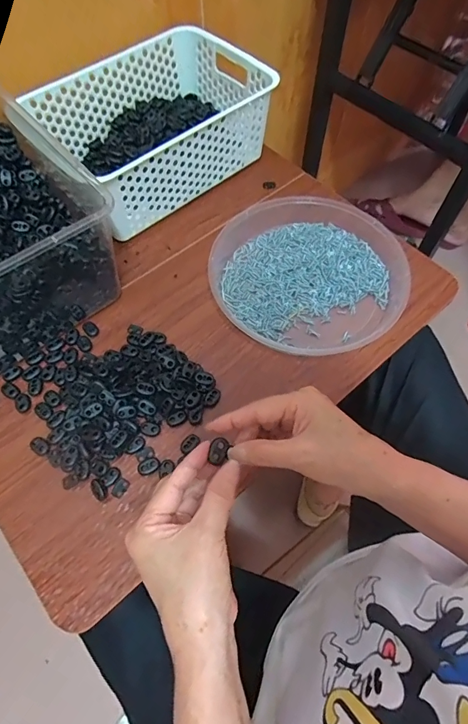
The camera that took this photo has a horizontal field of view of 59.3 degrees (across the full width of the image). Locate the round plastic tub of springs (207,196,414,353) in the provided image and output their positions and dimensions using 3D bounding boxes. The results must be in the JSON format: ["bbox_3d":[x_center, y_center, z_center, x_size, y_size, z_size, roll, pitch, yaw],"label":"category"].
[{"bbox_3d":[0.085,-0.111,0.508,0.229,0.034,0.222,0,63,0],"label":"round plastic tub of springs"}]

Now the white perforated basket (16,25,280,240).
[{"bbox_3d":[-0.107,-0.327,0.574,0.284,0.101,0.203,-38,69,-18],"label":"white perforated basket"}]

